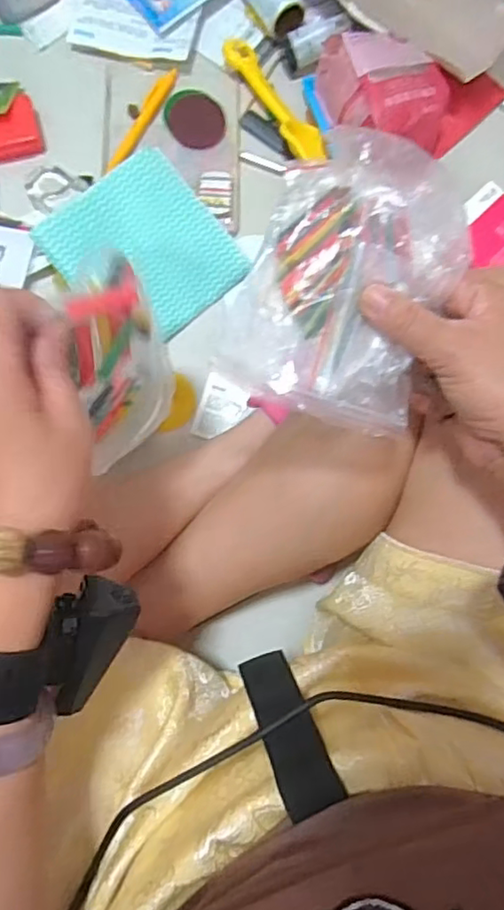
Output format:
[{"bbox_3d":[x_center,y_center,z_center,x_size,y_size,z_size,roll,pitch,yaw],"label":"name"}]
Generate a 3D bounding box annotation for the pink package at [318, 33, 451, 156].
[{"bbox_3d":[0.124,-0.350,0.583,0.096,0.070,0.127,-26,83,-7],"label":"pink package"}]

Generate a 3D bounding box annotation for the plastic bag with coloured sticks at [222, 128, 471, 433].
[{"bbox_3d":[0.054,-0.089,0.322,0.095,0.030,0.135,20,95,-6],"label":"plastic bag with coloured sticks"}]

